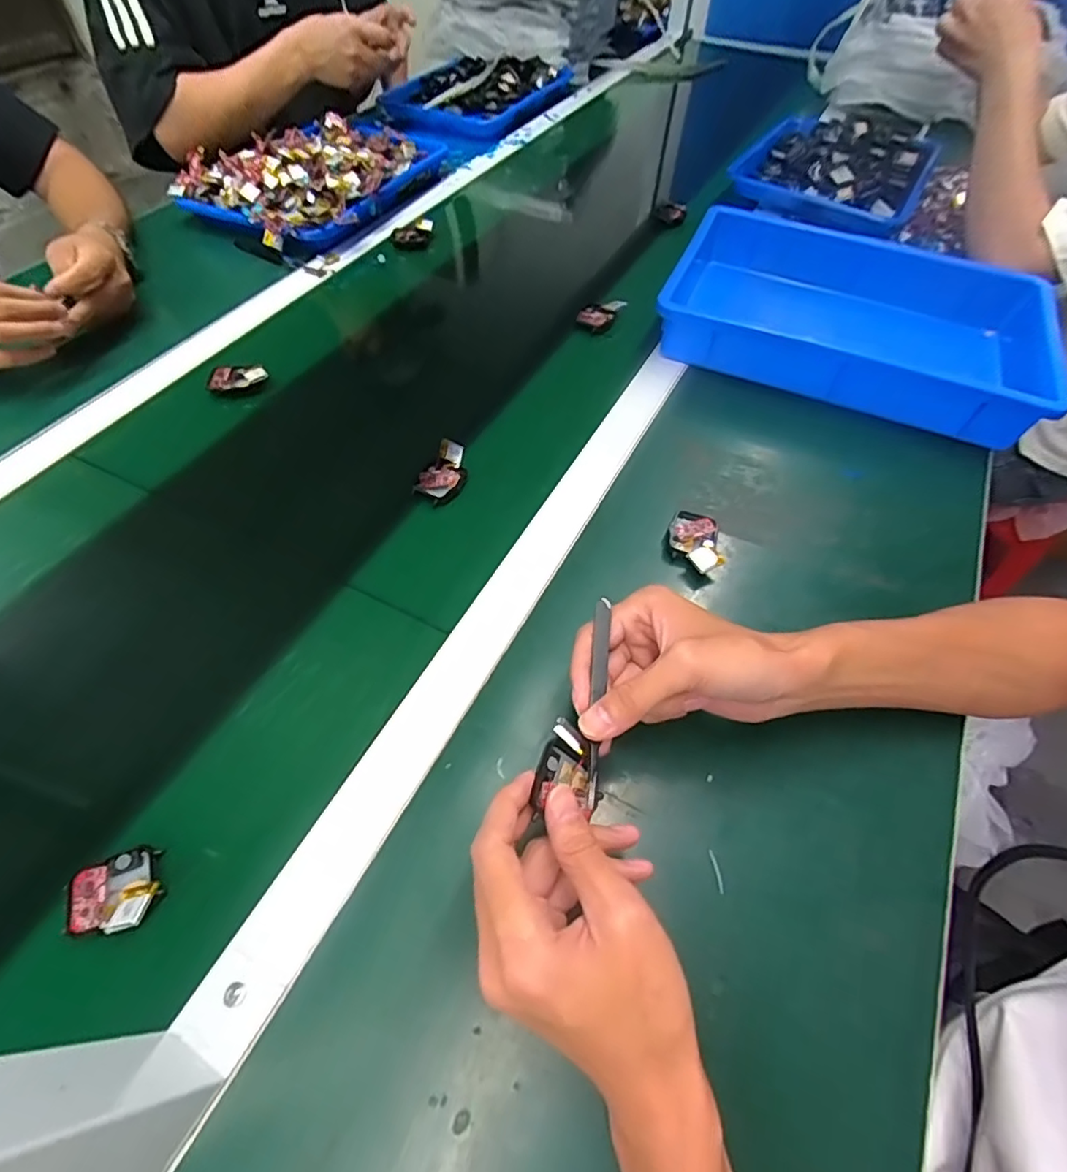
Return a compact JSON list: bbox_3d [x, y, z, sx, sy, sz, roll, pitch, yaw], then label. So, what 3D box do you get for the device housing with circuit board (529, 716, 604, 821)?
[{"bbox_3d":[0.019,0.098,0.300,0.033,0.019,0.045,7,56,3],"label":"device housing with circuit board"}]

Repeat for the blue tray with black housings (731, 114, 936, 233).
[{"bbox_3d":[0.453,-0.633,0.854,0.252,0.050,0.351,26,59,17],"label":"blue tray with black housings"}]

